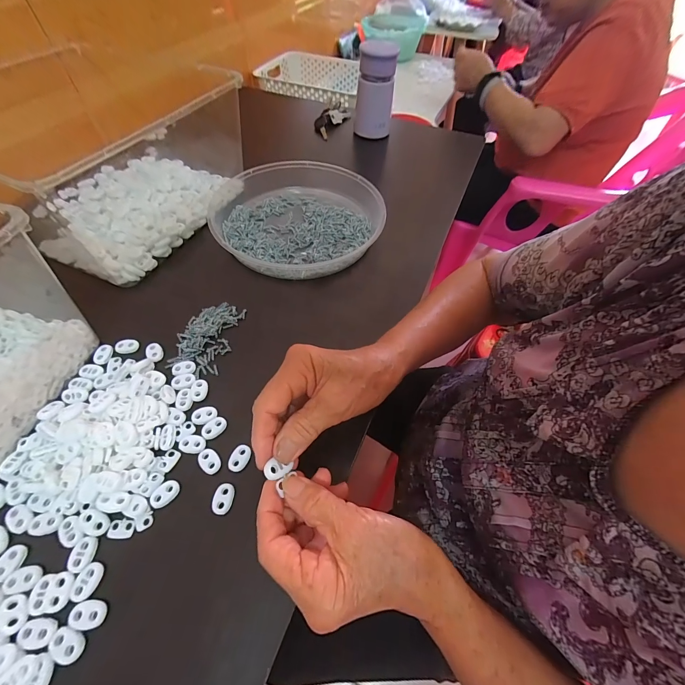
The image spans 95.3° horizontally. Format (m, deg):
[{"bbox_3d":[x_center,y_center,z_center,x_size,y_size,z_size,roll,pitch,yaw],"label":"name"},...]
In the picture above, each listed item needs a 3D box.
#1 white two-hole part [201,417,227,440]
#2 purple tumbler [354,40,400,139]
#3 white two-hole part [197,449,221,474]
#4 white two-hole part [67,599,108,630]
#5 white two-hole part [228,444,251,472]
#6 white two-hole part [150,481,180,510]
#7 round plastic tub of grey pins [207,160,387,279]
[{"bbox_3d":[-0.118,0.078,0.285,0.017,0.004,0.023,35,62,20],"label":"white two-hole part"},{"bbox_3d":[0.061,-0.463,0.574,0.068,0.134,0.064,5,56,1],"label":"purple tumbler"},{"bbox_3d":[-0.115,0.102,0.269,0.023,0.004,0.016,38,63,21],"label":"white two-hole part"},{"bbox_3d":[-0.173,0.184,0.211,0.022,0.004,0.015,-3,56,-4],"label":"white two-hole part"},{"bbox_3d":[-0.089,0.100,0.271,0.016,0.004,0.023,17,57,9],"label":"white two-hole part"},{"bbox_3d":[-0.145,0.123,0.253,0.016,0.004,0.023,35,62,20],"label":"white two-hole part"},{"bbox_3d":[-0.064,-0.183,0.445,0.226,0.037,0.229,1,56,-1],"label":"round plastic tub of grey pins"}]

